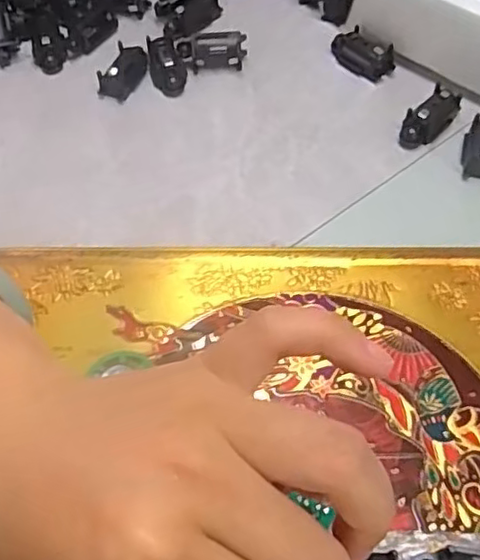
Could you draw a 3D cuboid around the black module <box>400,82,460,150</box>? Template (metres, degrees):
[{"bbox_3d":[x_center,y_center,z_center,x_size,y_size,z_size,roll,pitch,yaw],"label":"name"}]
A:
[{"bbox_3d":[0.091,-0.078,0.306,0.015,0.013,0.034,37,66,22],"label":"black module"}]

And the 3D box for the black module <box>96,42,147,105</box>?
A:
[{"bbox_3d":[-0.060,-0.110,0.334,0.017,0.013,0.033,14,60,11],"label":"black module"}]

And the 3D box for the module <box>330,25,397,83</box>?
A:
[{"bbox_3d":[0.063,-0.119,0.333,0.018,0.012,0.035,-41,65,-20],"label":"module"}]

